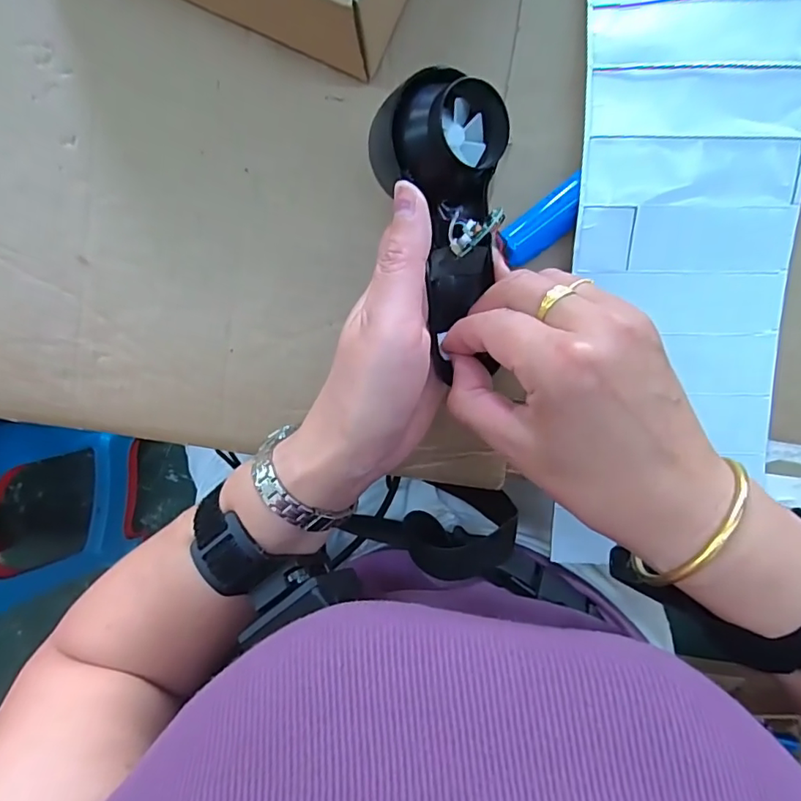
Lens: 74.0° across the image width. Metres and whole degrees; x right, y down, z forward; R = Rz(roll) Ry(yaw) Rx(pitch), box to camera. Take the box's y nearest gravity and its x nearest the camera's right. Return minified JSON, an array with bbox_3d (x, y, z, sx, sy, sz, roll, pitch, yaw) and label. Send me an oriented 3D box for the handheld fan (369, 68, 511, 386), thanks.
[{"bbox_3d":[0.022,-0.085,0.262,0.061,0.046,0.131,-5,116,3],"label":"handheld fan"}]

